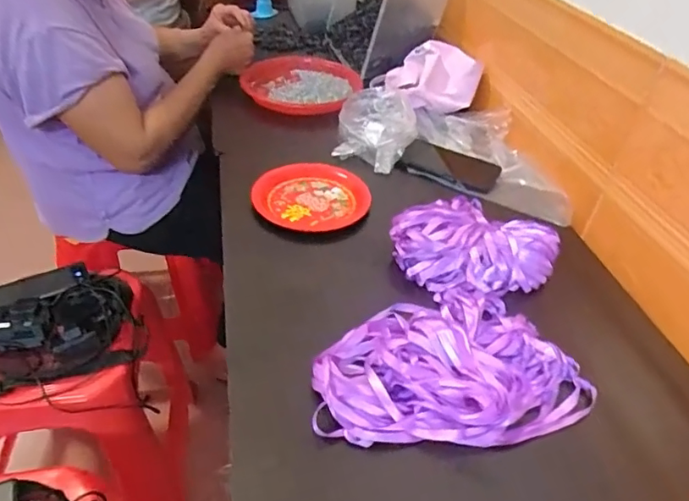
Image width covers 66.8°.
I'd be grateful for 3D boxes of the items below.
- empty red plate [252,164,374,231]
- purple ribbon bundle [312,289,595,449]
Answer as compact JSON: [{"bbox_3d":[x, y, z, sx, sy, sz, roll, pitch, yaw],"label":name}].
[{"bbox_3d":[-0.049,-0.082,0.773,0.163,0.022,0.150,3,40,-2],"label":"empty red plate"},{"bbox_3d":[0.100,0.113,0.526,0.276,0.035,0.183,-12,42,-19],"label":"purple ribbon bundle"}]

